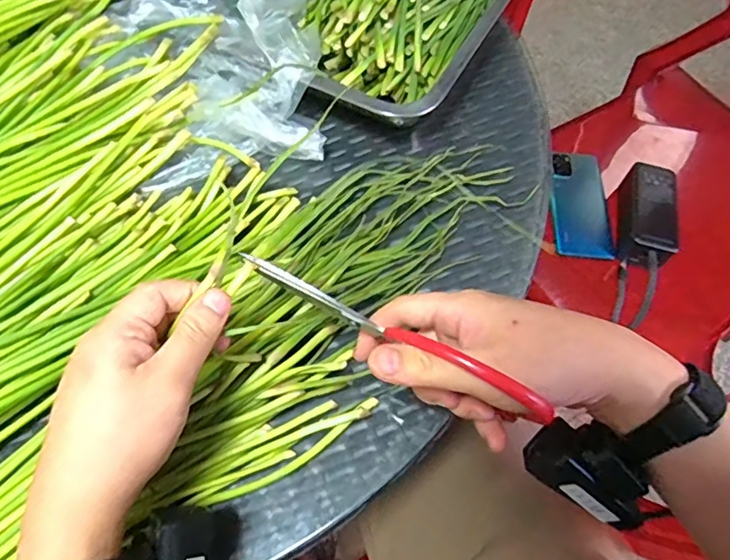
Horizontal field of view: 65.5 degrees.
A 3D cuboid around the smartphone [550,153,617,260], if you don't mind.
[{"bbox_3d":[0.271,-0.096,0.718,0.067,0.010,0.150,3,64,3],"label":"smartphone"}]

